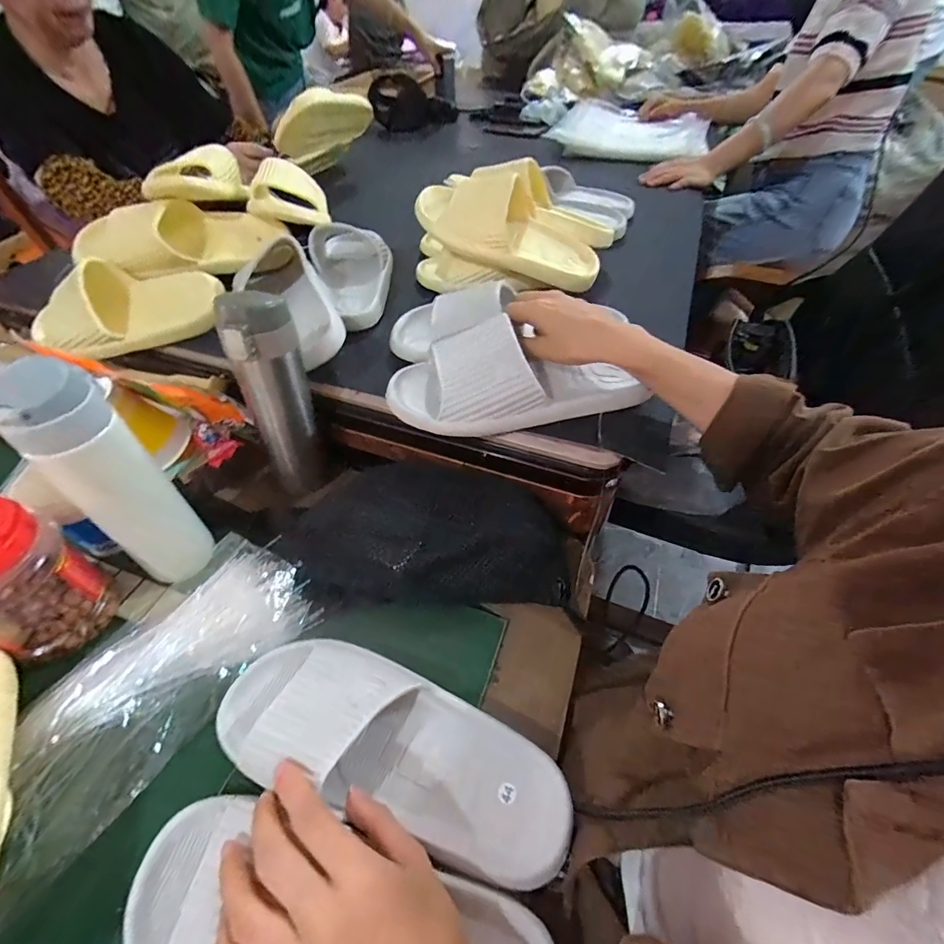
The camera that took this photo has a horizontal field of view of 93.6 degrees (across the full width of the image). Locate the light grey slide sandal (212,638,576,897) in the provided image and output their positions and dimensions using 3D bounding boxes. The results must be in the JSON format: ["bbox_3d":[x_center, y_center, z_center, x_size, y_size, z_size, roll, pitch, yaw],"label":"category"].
[{"bbox_3d":[-0.059,0.195,0.324,0.263,0.060,0.101,19,52,9],"label":"light grey slide sandal"}]

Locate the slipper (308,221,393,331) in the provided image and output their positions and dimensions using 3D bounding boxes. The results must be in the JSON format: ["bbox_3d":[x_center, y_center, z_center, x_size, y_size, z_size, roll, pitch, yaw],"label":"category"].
[{"bbox_3d":[-0.161,-0.263,0.597,0.107,0.068,0.200,-9,49,-6],"label":"slipper"}]

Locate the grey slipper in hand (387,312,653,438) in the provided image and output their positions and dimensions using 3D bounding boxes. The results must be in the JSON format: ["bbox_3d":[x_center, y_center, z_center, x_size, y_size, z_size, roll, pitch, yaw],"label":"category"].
[{"bbox_3d":[0.044,-0.099,0.441,0.247,0.074,0.106,1,49,-2],"label":"grey slipper in hand"}]

